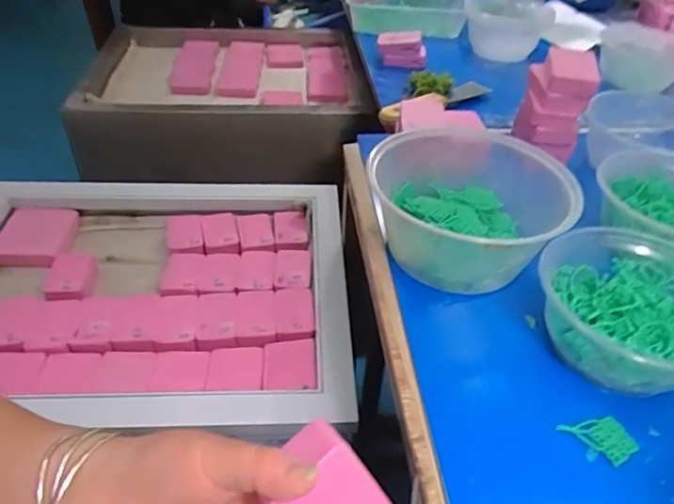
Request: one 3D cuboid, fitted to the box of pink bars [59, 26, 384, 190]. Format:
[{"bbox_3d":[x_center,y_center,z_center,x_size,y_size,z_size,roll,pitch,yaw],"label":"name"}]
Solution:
[{"bbox_3d":[-0.203,-0.297,1.031,0.494,0.124,0.387,-1,41,-5],"label":"box of pink bars"}]

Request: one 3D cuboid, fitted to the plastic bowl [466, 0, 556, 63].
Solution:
[{"bbox_3d":[0.281,-0.378,0.896,0.134,0.074,0.133,15,42,12],"label":"plastic bowl"}]

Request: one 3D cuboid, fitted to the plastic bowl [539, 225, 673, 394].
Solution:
[{"bbox_3d":[0.216,0.039,0.397,0.128,0.060,0.129,2,41,-2],"label":"plastic bowl"}]

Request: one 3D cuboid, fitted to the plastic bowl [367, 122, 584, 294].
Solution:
[{"bbox_3d":[0.111,-0.038,0.469,0.162,0.077,0.182,14,42,12],"label":"plastic bowl"}]

